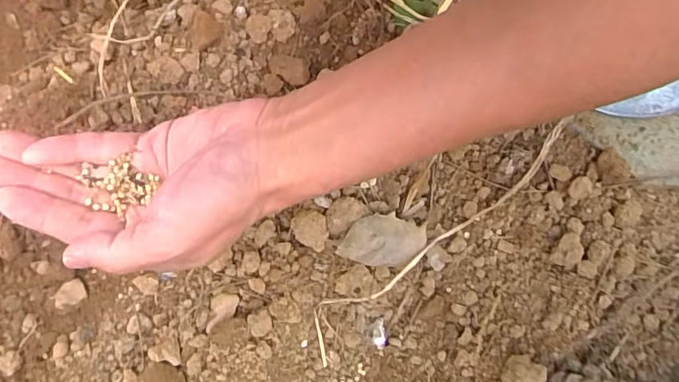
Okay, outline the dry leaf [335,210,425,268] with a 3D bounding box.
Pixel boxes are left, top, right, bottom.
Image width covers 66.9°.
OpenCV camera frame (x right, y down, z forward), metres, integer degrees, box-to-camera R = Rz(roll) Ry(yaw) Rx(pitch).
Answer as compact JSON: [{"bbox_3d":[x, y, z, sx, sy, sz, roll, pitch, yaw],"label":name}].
[{"bbox_3d":[0.030,0.035,0.353,0.056,0.009,0.040,24,101,-18],"label":"dry leaf"}]

